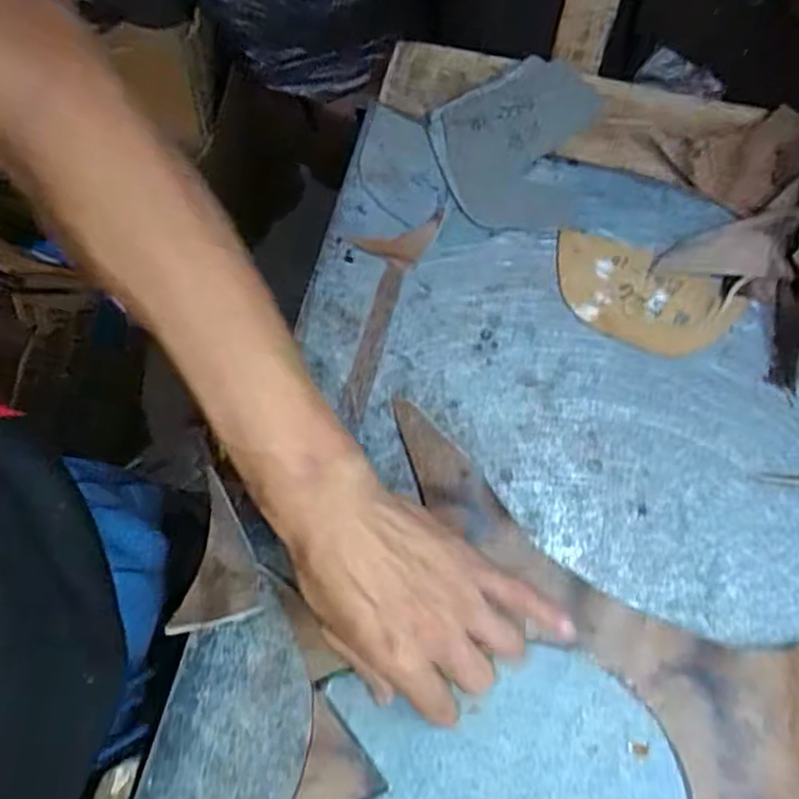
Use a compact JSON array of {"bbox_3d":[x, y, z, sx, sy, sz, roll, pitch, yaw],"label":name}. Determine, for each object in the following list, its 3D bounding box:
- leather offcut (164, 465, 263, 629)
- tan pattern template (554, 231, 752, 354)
[{"bbox_3d":[-0.101,0.092,0.414,0.042,0.024,0.089,9,71,2],"label":"leather offcut"},{"bbox_3d":[0.166,-0.071,0.485,0.128,0.005,0.066,23,73,7],"label":"tan pattern template"}]

